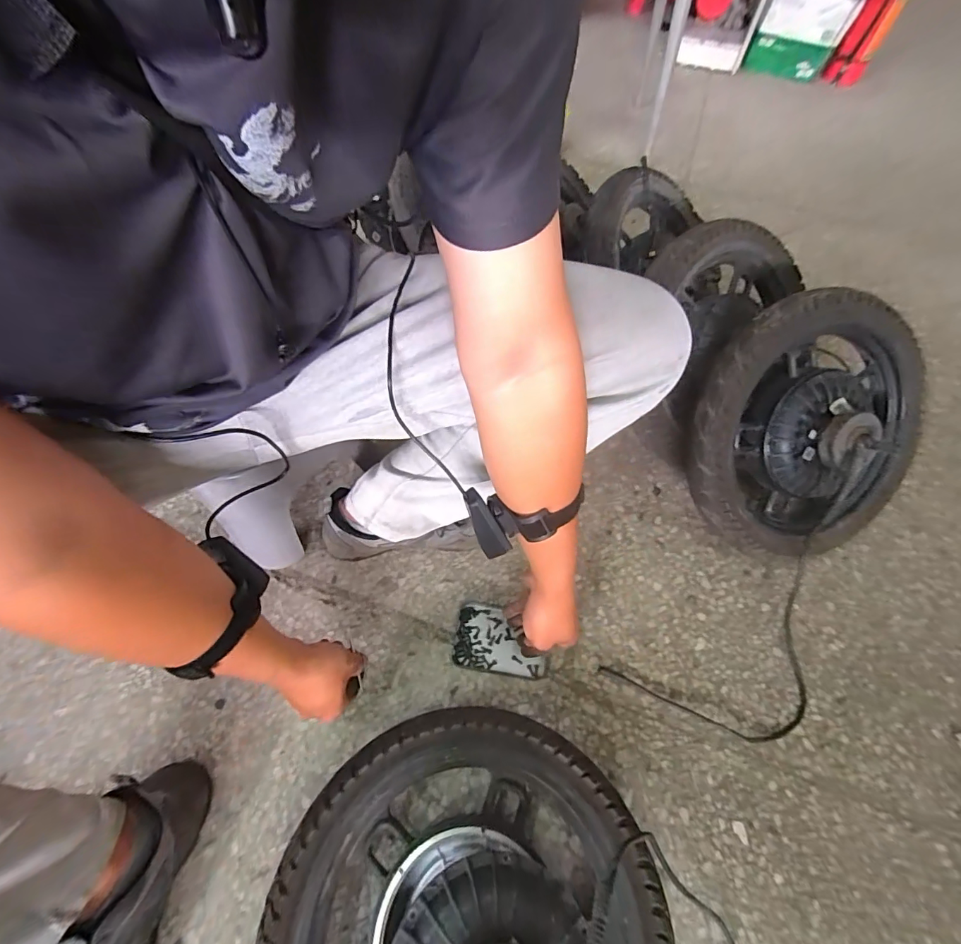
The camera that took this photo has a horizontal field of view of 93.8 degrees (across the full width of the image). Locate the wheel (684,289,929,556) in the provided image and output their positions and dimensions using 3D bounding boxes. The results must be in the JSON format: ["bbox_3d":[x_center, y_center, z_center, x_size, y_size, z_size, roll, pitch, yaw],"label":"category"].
[{"bbox_3d":[0.474,-0.047,0.633,0.365,0.106,0.383,-3,104,-13],"label":"wheel"}]

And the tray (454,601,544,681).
[{"bbox_3d":[0.028,0.239,0.638,0.126,0.005,0.090,9,58,3],"label":"tray"}]

